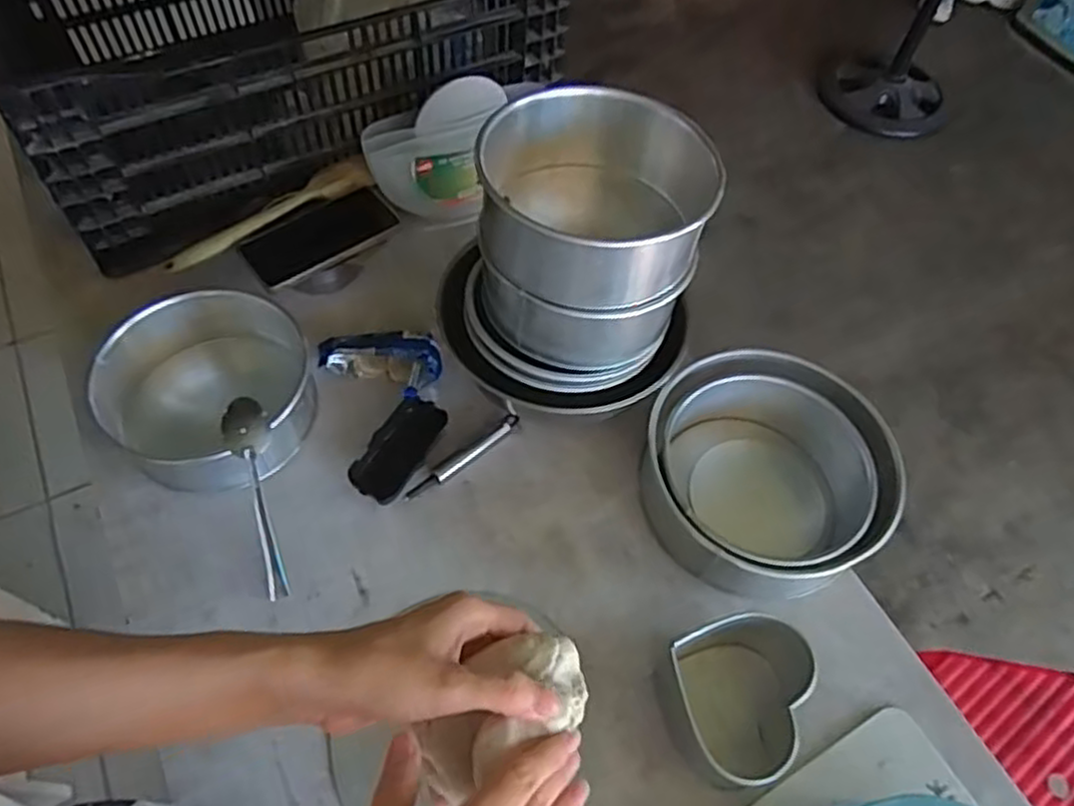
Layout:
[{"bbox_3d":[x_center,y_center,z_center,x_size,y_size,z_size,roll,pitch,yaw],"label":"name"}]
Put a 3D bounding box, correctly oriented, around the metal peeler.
[{"bbox_3d":[-0.070,0.053,0.717,0.135,0.007,0.013,-36,68,-22],"label":"metal peeler"}]

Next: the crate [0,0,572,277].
[{"bbox_3d":[-0.312,-0.472,0.895,0.607,0.214,0.438,-28,65,-19],"label":"crate"}]

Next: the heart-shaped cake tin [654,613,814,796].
[{"bbox_3d":[0.173,0.235,0.590,0.124,0.073,0.113,2,59,-3],"label":"heart-shaped cake tin"}]

